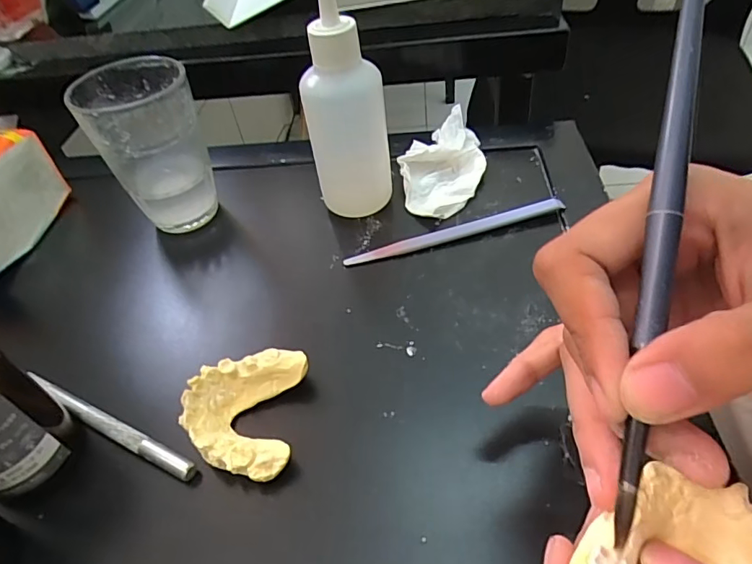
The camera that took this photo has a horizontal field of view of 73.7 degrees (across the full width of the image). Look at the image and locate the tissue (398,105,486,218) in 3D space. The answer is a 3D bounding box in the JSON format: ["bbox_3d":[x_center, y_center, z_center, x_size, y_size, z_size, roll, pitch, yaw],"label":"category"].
[{"bbox_3d":[0.046,-0.082,0.346,0.054,0.032,0.093,10,49,17],"label":"tissue"}]

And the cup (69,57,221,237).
[{"bbox_3d":[-0.140,-0.080,0.315,0.062,0.096,0.064,-26,48,-17],"label":"cup"}]

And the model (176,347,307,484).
[{"bbox_3d":[-0.060,0.056,0.226,0.049,0.019,0.057,1,46,9],"label":"model"}]

